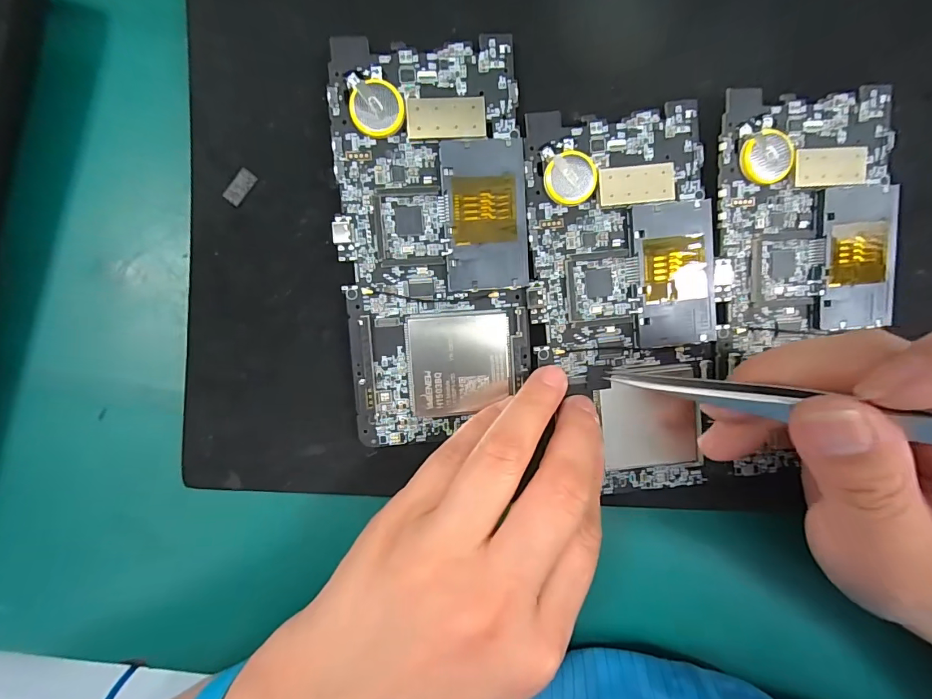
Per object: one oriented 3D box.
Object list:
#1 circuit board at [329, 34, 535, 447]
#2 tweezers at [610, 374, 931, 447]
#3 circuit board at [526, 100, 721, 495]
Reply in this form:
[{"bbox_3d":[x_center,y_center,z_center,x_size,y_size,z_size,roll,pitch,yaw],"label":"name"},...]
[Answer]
[{"bbox_3d":[-0.012,-0.040,0.173,0.072,0.009,0.151,-4,90,-3],"label":"circuit board"},{"bbox_3d":[0.102,0.017,0.127,0.004,0.123,0.008,-1,97,-46],"label":"tweezers"},{"bbox_3d":[0.065,-0.018,0.178,0.073,0.005,0.150,-6,95,-1],"label":"circuit board"}]

